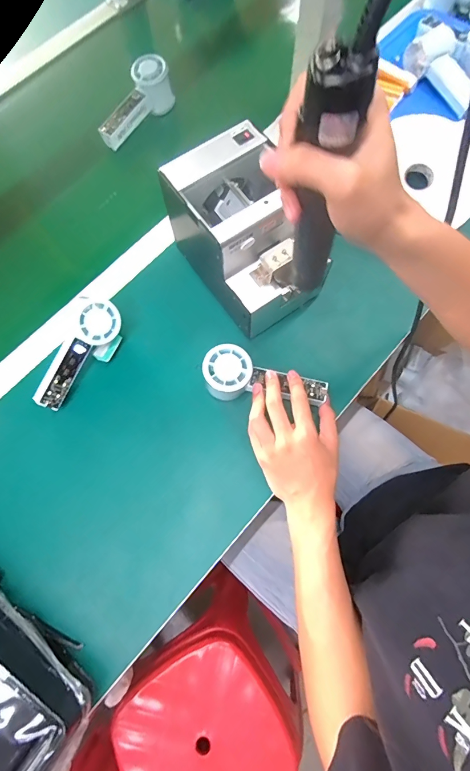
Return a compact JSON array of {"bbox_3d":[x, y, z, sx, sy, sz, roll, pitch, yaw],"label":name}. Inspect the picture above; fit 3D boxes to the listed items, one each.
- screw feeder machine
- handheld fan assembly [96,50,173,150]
[{"bbox_3d":[0.014,-0.183,0.452,0.127,0.139,0.184,-28,75,-7],"label":"screw feeder machine"},{"bbox_3d":[-0.164,-0.459,0.607,0.052,0.059,0.150,42,92,12],"label":"handheld fan assembly"}]

